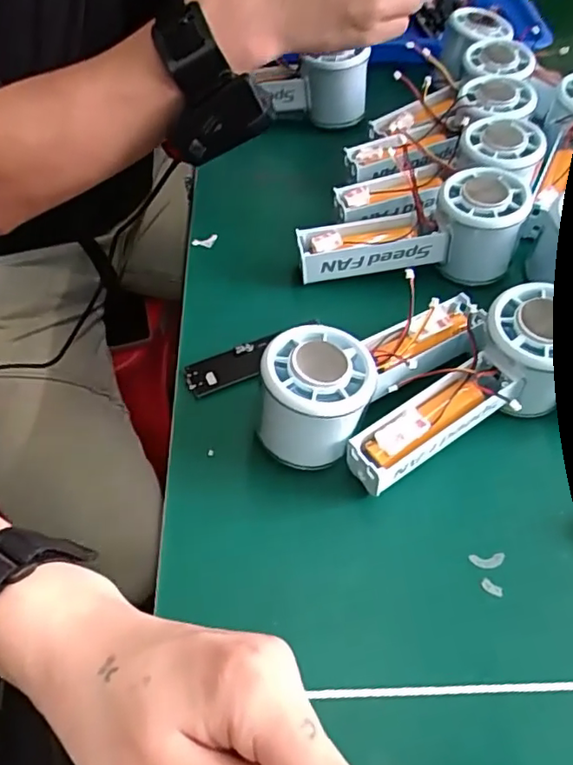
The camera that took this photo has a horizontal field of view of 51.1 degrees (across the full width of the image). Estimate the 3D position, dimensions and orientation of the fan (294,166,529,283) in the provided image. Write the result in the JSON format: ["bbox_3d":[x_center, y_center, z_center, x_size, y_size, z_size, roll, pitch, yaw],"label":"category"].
[{"bbox_3d":[0.085,-0.098,0.412,0.152,0.059,0.054,-10,54,6],"label":"fan"}]

